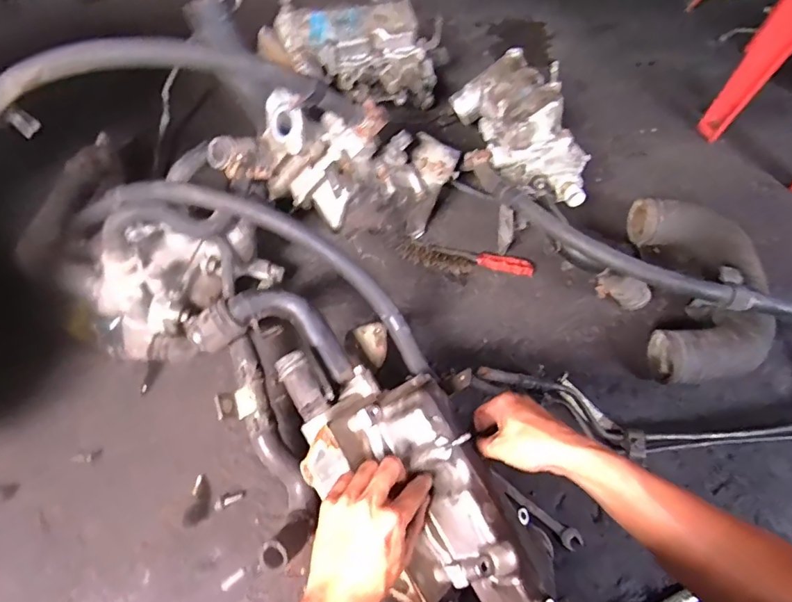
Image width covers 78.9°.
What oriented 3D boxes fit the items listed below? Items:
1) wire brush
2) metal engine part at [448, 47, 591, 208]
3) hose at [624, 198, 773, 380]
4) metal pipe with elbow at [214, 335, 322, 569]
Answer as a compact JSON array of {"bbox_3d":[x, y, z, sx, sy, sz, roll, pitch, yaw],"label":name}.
[{"bbox_3d":[0.116,-0.071,0.807,0.228,0.026,0.057,9,58,2],"label":"wire brush"},{"bbox_3d":[0.208,-0.306,0.821,0.139,0.139,0.329,-15,58,-13],"label":"metal engine part"},{"bbox_3d":[0.472,-0.023,0.732,0.169,0.115,0.310,8,58,2],"label":"hose"},{"bbox_3d":[-0.161,0.181,0.593,0.070,0.094,0.258,-21,61,-16],"label":"metal pipe with elbow"}]

